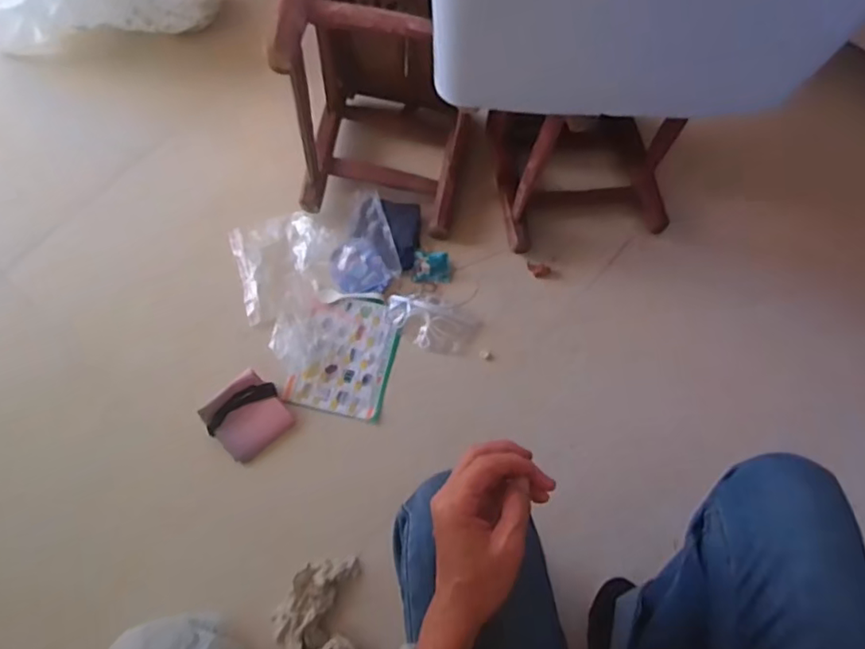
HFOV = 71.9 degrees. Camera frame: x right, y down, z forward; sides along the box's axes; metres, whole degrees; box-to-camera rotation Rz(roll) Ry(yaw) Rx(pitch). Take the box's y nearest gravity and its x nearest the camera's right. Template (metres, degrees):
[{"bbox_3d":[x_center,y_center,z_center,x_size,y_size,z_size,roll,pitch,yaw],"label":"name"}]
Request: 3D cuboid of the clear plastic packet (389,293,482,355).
[{"bbox_3d":[-0.002,-0.004,1.013,0.154,0.023,0.085,21,72,7],"label":"clear plastic packet"}]

